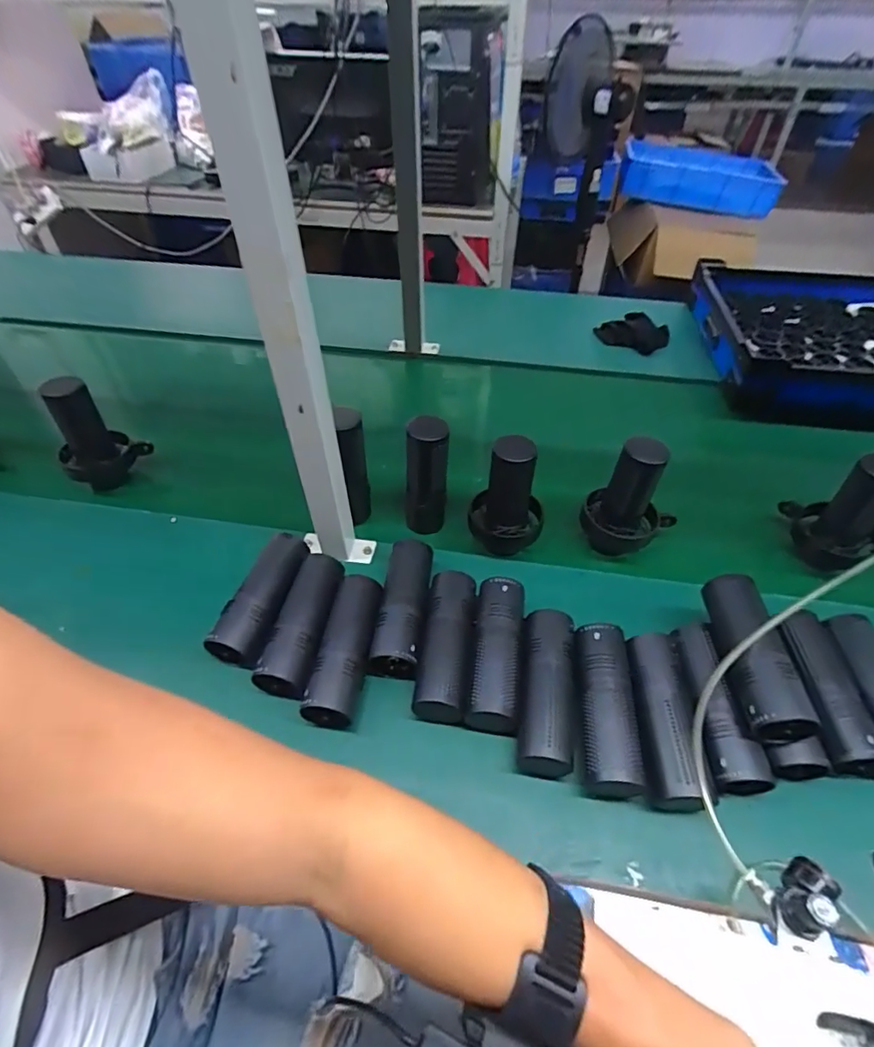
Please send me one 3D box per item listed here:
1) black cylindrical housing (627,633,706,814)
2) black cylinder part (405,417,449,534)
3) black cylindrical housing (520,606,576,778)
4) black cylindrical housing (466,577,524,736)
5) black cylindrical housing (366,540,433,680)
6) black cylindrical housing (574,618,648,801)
[{"bbox_3d":[0.226,0.195,0.520,0.057,0.047,0.166,3,49,3],"label":"black cylindrical housing"},{"bbox_3d":[-0.016,-0.061,0.680,0.058,0.155,0.064,0,49,0],"label":"black cylinder part"},{"bbox_3d":[0.114,0.175,0.543,0.051,0.048,0.160,7,49,6],"label":"black cylindrical housing"},{"bbox_3d":[0.066,0.143,0.569,0.055,0.047,0.166,6,49,5],"label":"black cylindrical housing"},{"bbox_3d":[-0.038,0.097,0.608,0.055,0.053,0.155,5,49,5],"label":"black cylindrical housing"},{"bbox_3d":[0.170,0.188,0.532,0.056,0.050,0.160,4,49,4],"label":"black cylindrical housing"}]

